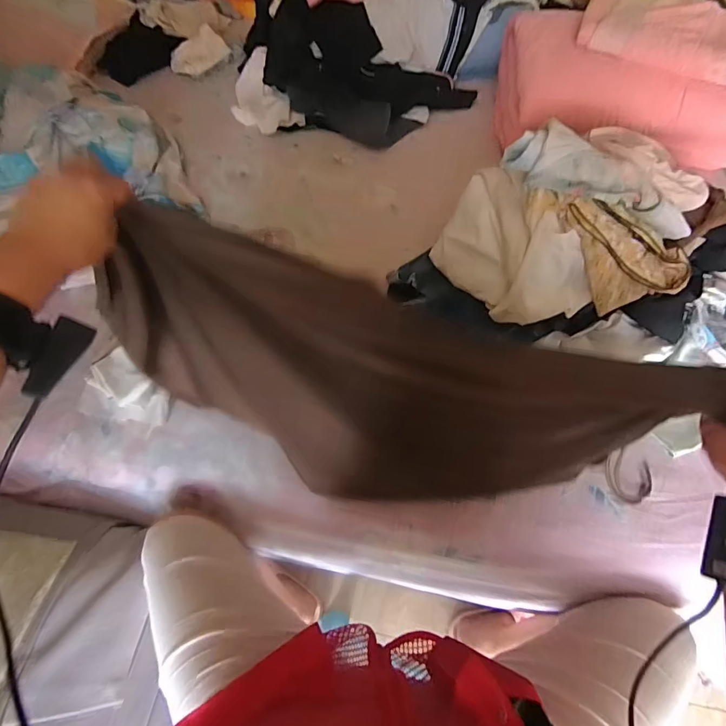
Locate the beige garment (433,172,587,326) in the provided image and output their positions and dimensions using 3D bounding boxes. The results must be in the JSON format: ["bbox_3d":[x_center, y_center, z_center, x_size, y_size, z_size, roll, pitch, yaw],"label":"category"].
[{"bbox_3d":[0.244,-0.193,0.689,0.132,0.151,0.288,-25,64,-10],"label":"beige garment"}]

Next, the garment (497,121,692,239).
[{"bbox_3d":[0.367,-0.277,0.603,0.297,0.073,0.098,25,66,0],"label":"garment"}]

